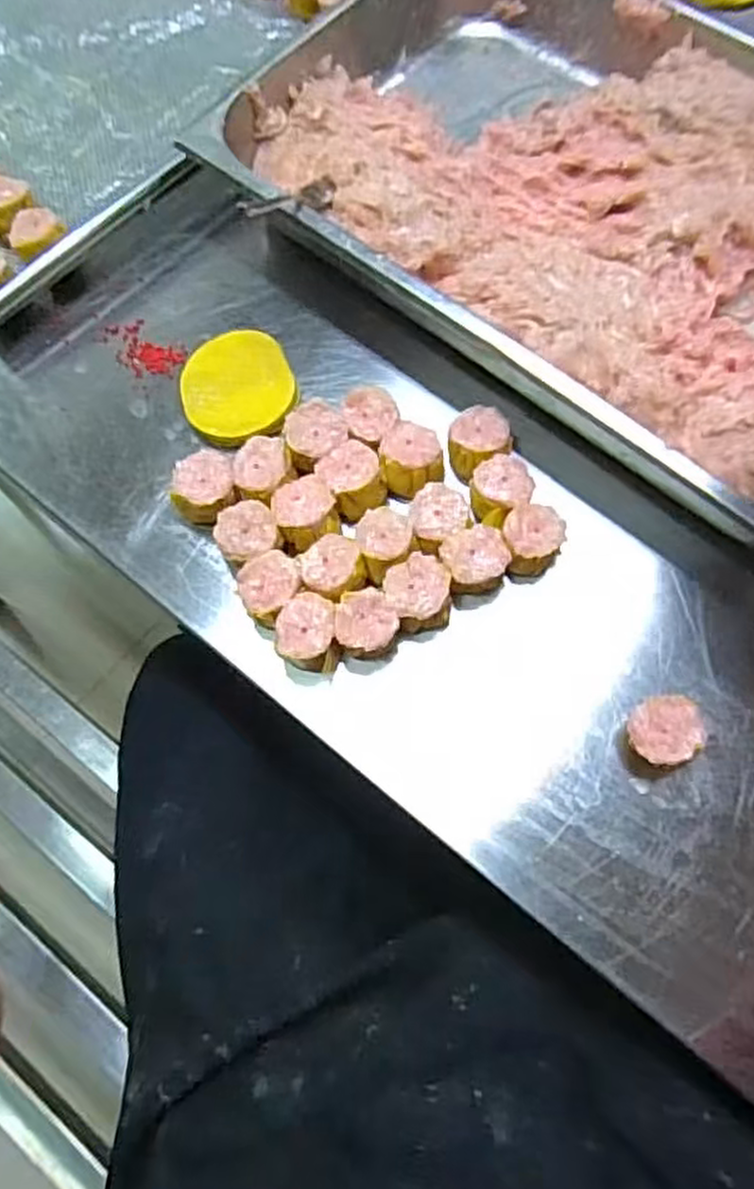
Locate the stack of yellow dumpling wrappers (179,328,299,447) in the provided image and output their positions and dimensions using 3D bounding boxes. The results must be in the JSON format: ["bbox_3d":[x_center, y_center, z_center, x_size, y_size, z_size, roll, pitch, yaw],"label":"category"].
[{"bbox_3d":[-0.091,-0.135,0.494,0.072,0.012,0.086,-18,70,-4],"label":"stack of yellow dumpling wrappers"}]

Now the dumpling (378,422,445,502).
[{"bbox_3d":[0.021,-0.083,0.460,0.036,0.026,0.042,-8,69,0],"label":"dumpling"}]

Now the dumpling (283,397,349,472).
[{"bbox_3d":[-0.041,-0.098,0.466,0.040,0.024,0.037,-1,70,2],"label":"dumpling"}]

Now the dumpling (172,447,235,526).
[{"bbox_3d":[-0.105,-0.063,0.458,0.040,0.028,0.040,-1,70,2],"label":"dumpling"}]

